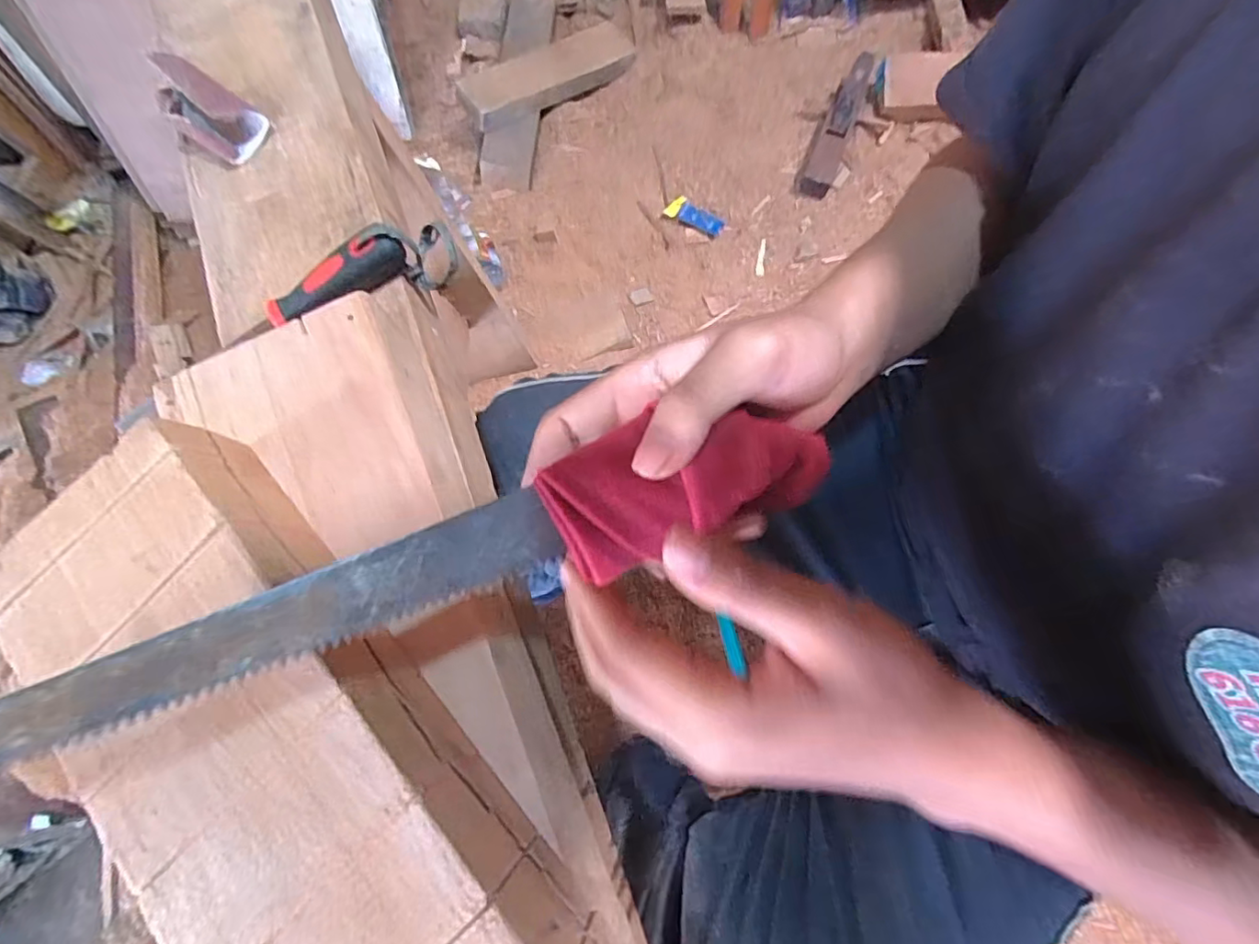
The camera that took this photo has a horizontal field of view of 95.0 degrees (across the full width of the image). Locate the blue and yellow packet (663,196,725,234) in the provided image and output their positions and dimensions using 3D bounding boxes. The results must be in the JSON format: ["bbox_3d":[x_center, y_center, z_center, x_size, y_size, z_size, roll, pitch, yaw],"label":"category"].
[{"bbox_3d":[0.148,-0.574,1.295,0.130,0.015,0.057,30,78,9],"label":"blue and yellow packet"}]

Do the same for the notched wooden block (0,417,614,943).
[{"bbox_3d":[-0.123,0.157,0.237,0.143,0.053,0.423,-43,75,-10],"label":"notched wooden block"}]

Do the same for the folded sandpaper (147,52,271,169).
[{"bbox_3d":[-0.341,-0.286,0.459,0.097,0.033,0.054,34,78,12],"label":"folded sandpaper"}]

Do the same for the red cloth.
[{"bbox_3d":[0.025,0.001,0.217,0.110,0.018,0.051,-13,75,-12],"label":"red cloth"}]

